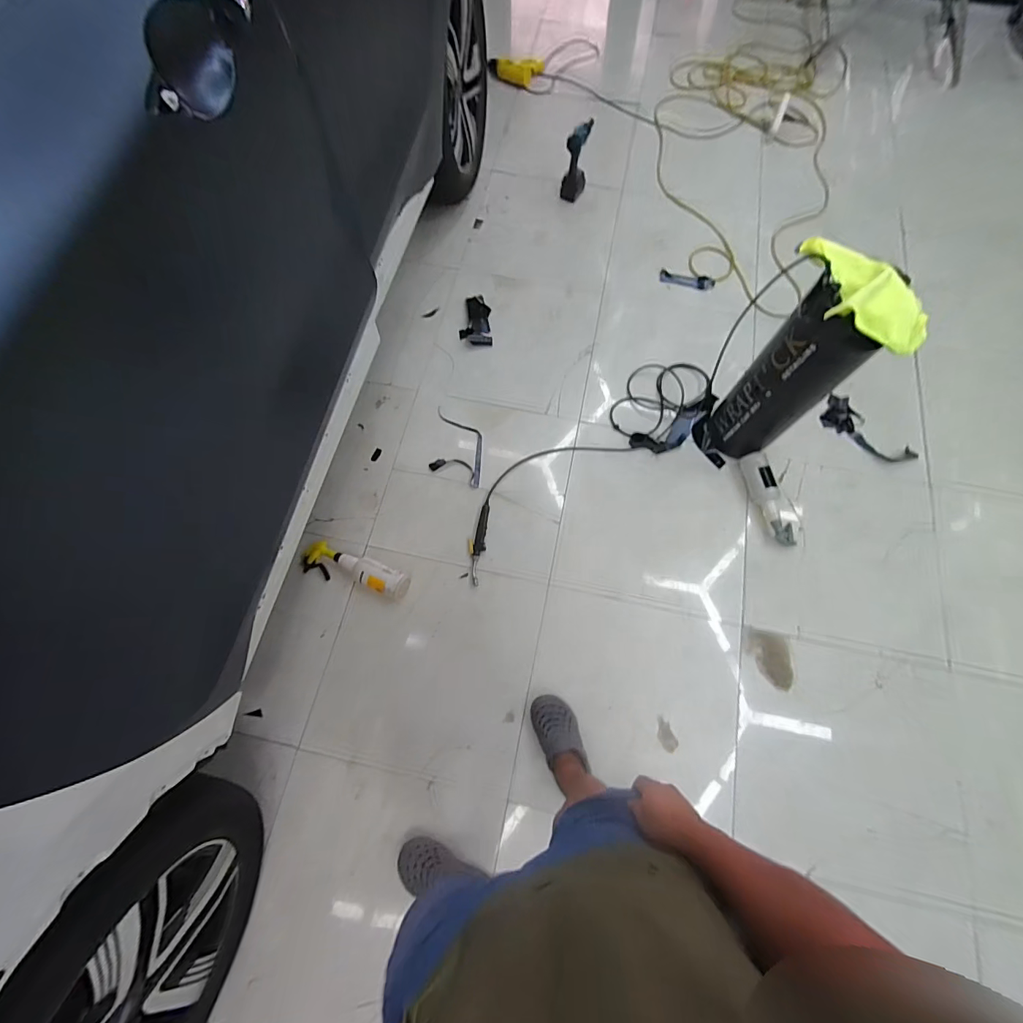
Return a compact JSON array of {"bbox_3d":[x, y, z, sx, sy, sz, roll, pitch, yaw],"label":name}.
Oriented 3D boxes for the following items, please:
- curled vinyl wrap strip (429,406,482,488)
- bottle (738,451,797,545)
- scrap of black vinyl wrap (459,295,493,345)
[{"bbox_3d":[-0.187,-0.225,1.532,0.184,0.023,0.279,7,72,4],"label":"curled vinyl wrap strip"},{"bbox_3d":[0.852,-0.045,1.420,0.080,0.098,0.318,-17,72,-4],"label":"bottle"},{"bbox_3d":[-0.139,-0.750,1.703,0.122,0.042,0.211,-2,72,1],"label":"scrap of black vinyl wrap"}]

